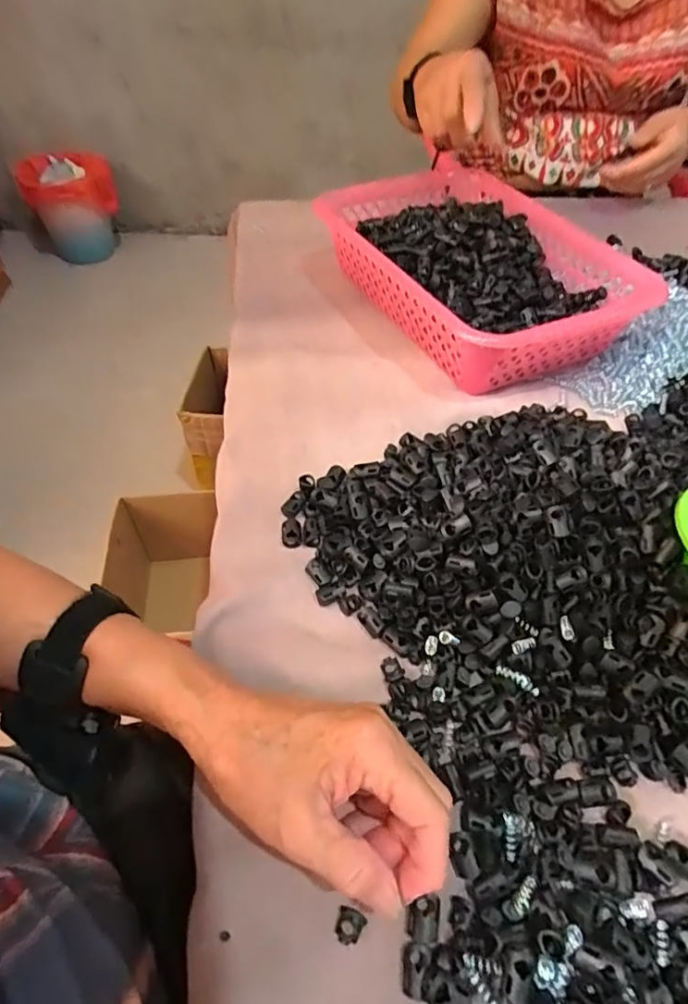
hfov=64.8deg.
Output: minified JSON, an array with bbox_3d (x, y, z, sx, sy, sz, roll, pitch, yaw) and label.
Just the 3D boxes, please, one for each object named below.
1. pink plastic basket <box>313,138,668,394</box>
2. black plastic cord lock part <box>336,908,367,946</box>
[{"bbox_3d":[0.129,-0.243,0.543,0.216,0.073,0.318,-17,56,-18],"label":"pink plastic basket"},{"bbox_3d":[0.003,0.200,0.254,0.013,0.004,0.013,17,53,7],"label":"black plastic cord lock part"}]

